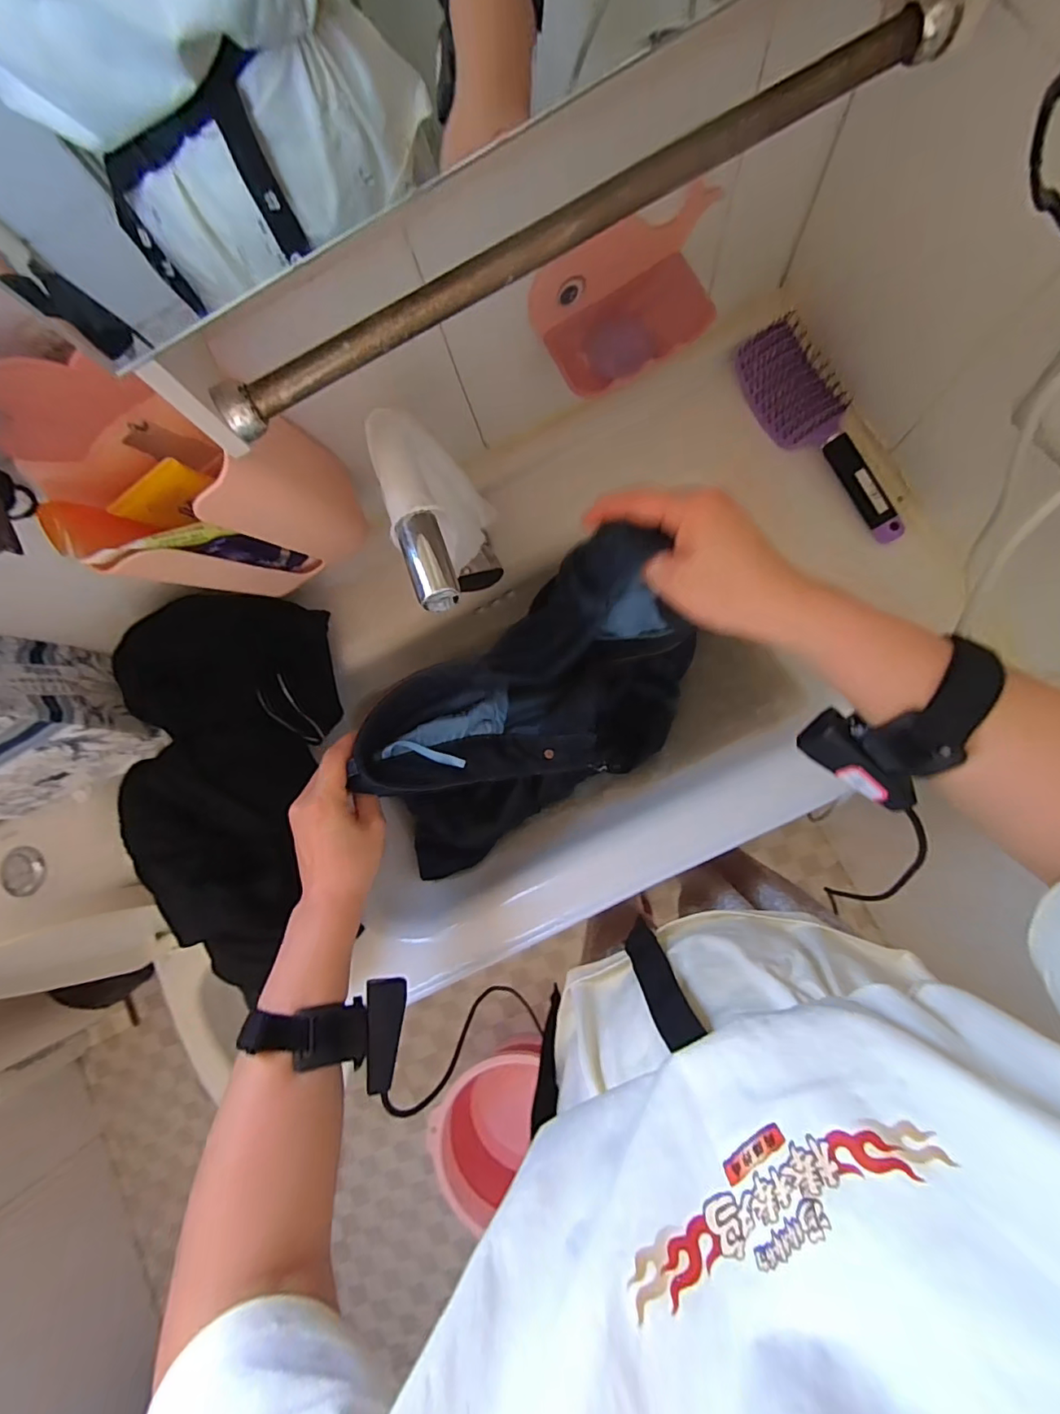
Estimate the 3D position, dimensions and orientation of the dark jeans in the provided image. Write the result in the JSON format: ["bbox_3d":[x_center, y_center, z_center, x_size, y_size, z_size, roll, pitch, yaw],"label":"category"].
[{"bbox_3d":[-0.006,0.026,0.489,0.348,0.301,0.152,-31,81,3],"label":"dark jeans"}]

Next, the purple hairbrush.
[{"bbox_3d":[0.296,-0.272,0.526,0.075,0.036,0.242,-32,81,3],"label":"purple hairbrush"}]

